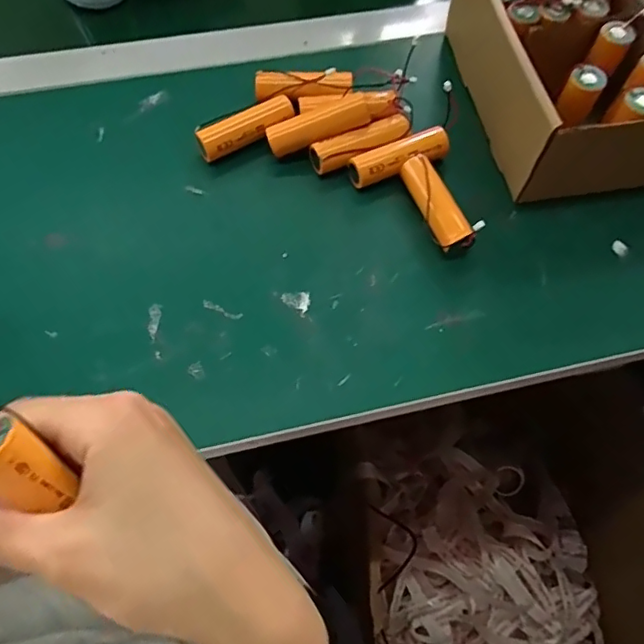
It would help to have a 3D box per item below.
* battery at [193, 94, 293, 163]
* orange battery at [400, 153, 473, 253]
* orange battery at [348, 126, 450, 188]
[{"bbox_3d":[-0.053,-0.137,0.400,0.072,0.018,0.021,-30,69,-15],"label":"battery"},{"bbox_3d":[0.076,-0.078,0.378,0.025,0.022,0.069,-22,67,-12],"label":"orange battery"},{"bbox_3d":[0.056,-0.114,0.396,0.073,0.022,0.021,-21,67,-12],"label":"orange battery"}]

